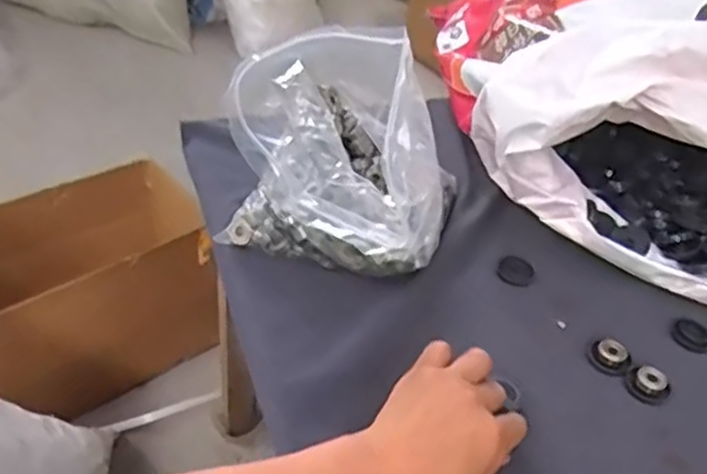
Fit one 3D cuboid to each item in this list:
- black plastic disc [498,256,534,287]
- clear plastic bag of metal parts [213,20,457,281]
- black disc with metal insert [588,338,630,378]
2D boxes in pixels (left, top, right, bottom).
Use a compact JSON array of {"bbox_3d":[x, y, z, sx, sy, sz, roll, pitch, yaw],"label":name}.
[{"bbox_3d":[0.144,0.029,0.628,0.030,0.004,0.037,18,41,11],"label":"black plastic disc"},{"bbox_3d":[-0.022,-0.076,0.596,0.164,0.159,0.228,3,41,-6],"label":"clear plastic bag of metal parts"},{"bbox_3d":[0.200,0.094,0.555,0.029,0.015,0.025,19,42,13],"label":"black disc with metal insert"}]

